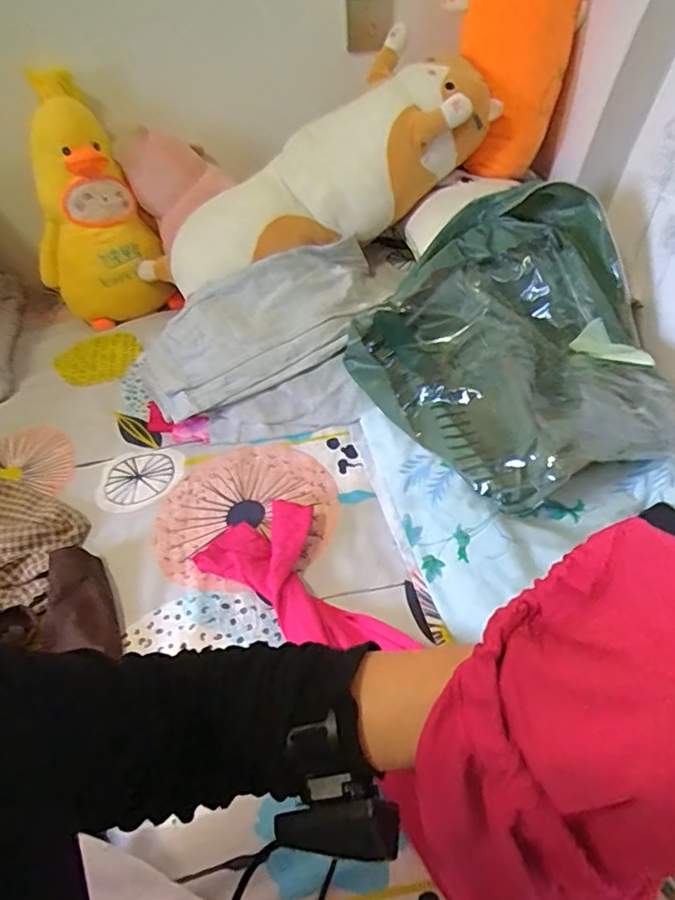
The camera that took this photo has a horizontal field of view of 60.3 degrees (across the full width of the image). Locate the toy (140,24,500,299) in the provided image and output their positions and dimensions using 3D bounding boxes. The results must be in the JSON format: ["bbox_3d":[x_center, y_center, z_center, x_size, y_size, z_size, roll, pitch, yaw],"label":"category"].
[{"bbox_3d":[-0.058,-0.487,1.080,0.697,0.198,0.246,-28,46,7],"label":"toy"}]

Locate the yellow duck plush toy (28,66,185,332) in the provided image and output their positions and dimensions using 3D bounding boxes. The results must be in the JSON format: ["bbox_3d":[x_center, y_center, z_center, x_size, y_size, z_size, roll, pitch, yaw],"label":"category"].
[{"bbox_3d":[-0.484,-0.460,1.118,0.219,0.432,0.165,-5,18,24],"label":"yellow duck plush toy"}]

